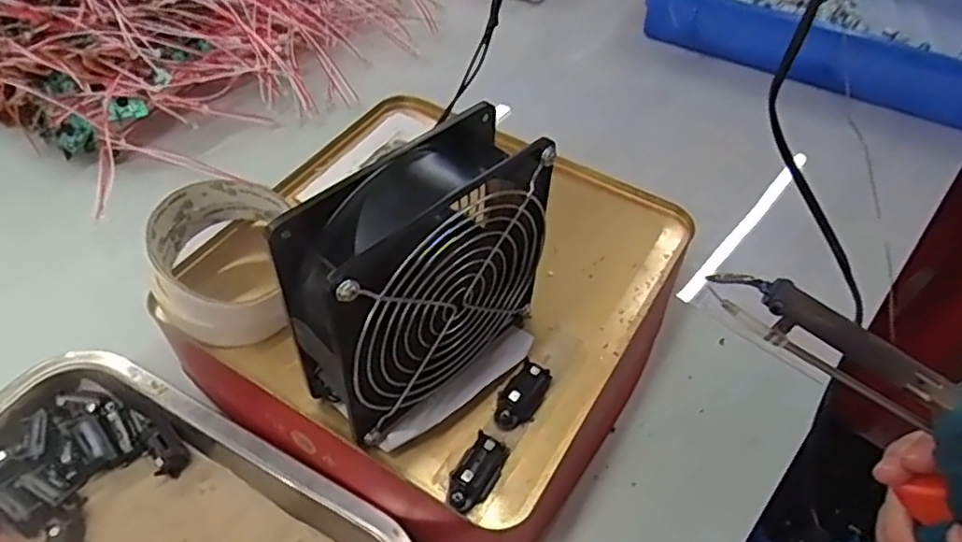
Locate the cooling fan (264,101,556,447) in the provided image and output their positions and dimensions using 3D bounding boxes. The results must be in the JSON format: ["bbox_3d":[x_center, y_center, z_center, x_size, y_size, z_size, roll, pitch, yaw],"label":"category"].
[{"bbox_3d":[-0.027,0.006,0.299,0.050,0.115,0.124,38,57,25],"label":"cooling fan"}]

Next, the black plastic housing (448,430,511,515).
[{"bbox_3d":[-0.002,0.091,0.297,0.017,0.015,0.034,25,52,17],"label":"black plastic housing"}]

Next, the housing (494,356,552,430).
[{"bbox_3d":[0.020,0.061,0.324,0.018,0.014,0.034,23,52,15],"label":"housing"}]

